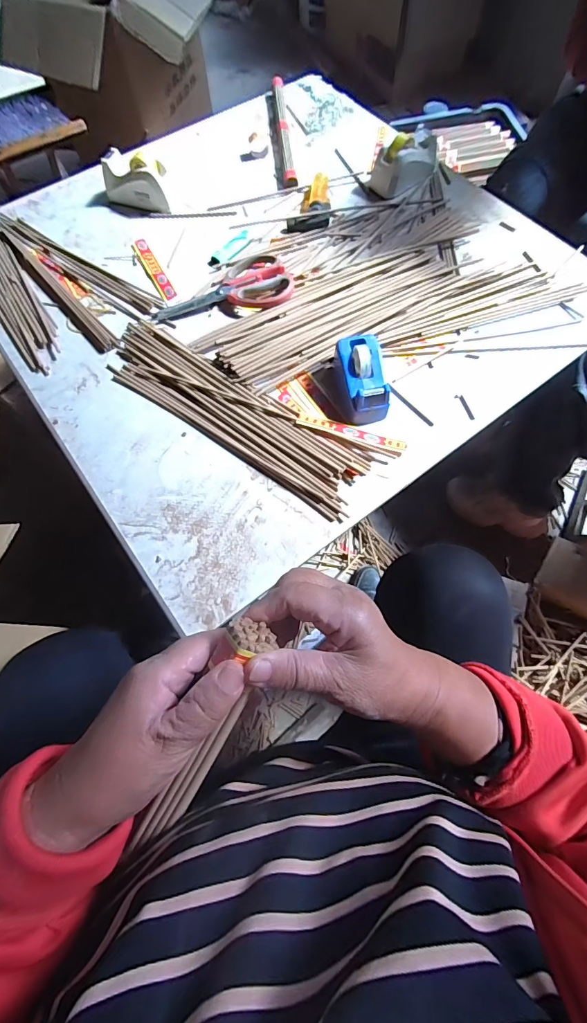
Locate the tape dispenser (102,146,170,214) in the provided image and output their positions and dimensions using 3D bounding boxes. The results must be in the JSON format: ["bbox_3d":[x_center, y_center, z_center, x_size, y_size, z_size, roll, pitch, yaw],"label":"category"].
[{"bbox_3d":[-0.252,-0.536,0.648,0.108,0.050,0.059,18,71,7],"label":"tape dispenser"}]

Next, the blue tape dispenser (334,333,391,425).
[{"bbox_3d":[0.085,-0.165,0.505,0.057,0.053,0.101,-8,70,-2],"label":"blue tape dispenser"}]

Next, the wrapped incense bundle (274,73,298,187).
[{"bbox_3d":[-0.017,-0.687,0.719,0.023,0.018,0.302,-5,70,-1],"label":"wrapped incense bundle"}]

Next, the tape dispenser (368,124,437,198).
[{"bbox_3d":[0.188,-0.584,0.663,0.115,0.060,0.065,-42,75,-13],"label":"tape dispenser"}]

